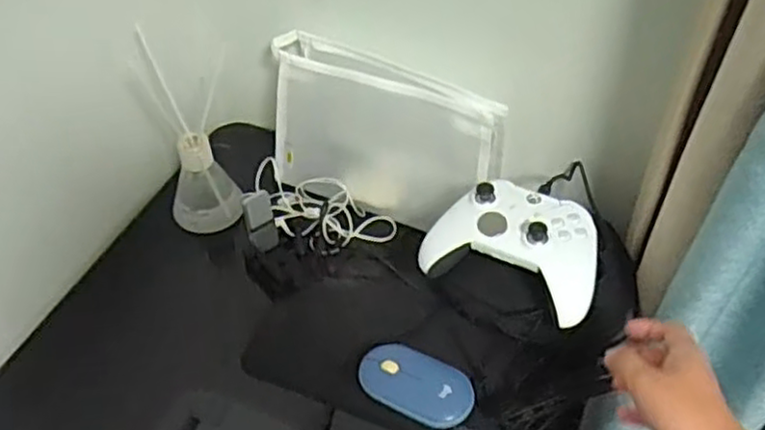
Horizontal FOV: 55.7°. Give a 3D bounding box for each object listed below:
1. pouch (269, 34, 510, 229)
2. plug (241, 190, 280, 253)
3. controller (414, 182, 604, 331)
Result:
[{"bbox_3d":[-0.004,-0.070,0.751,0.244,0.179,0.051,19,39,15],"label":"pouch"},{"bbox_3d":[-0.121,0.006,0.715,0.028,0.057,0.014,-13,10,-12],"label":"plug"},{"bbox_3d":[0.116,0.032,0.633,0.152,0.071,0.092,25,52,20],"label":"controller"}]

